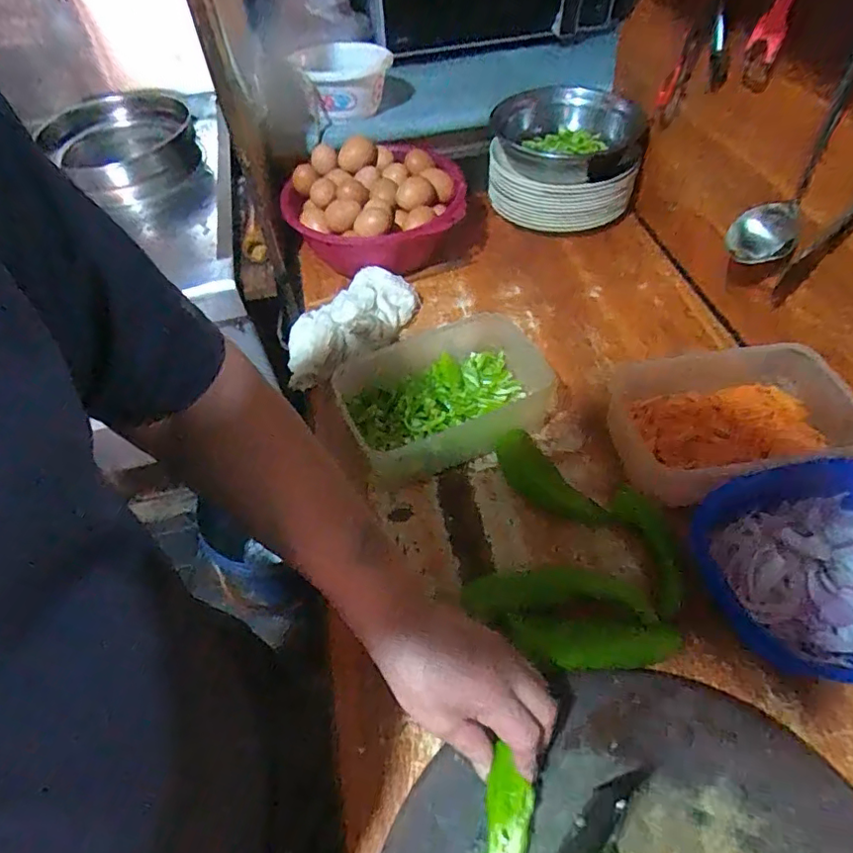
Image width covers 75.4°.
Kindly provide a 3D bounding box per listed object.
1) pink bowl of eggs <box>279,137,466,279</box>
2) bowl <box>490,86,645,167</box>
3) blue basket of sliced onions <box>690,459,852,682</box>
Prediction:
[{"bbox_3d":[-0.073,-0.301,0.793,0.223,0.137,0.229,-2,51,3],"label":"pink bowl of eggs"},{"bbox_3d":[0.196,-0.435,0.793,0.168,0.062,0.166,-2,51,3],"label":"bowl"},{"bbox_3d":[0.351,0.120,0.475,0.204,0.059,0.163,-6,51,0],"label":"blue basket of sliced onions"}]

